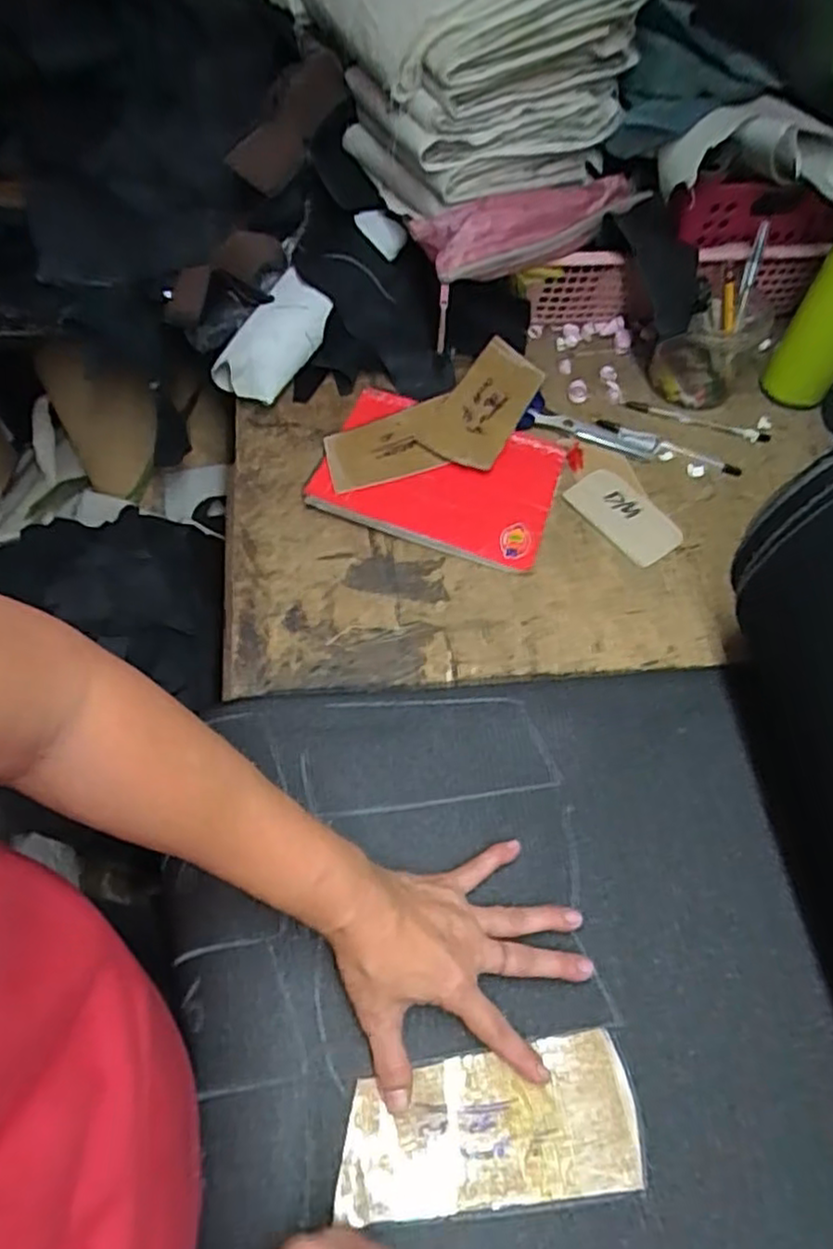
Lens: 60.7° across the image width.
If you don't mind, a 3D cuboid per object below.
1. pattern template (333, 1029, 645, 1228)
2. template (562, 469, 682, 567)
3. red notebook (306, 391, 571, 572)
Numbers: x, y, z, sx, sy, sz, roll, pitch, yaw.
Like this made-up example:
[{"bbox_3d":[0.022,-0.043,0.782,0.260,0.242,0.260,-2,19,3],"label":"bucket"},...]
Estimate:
[{"bbox_3d":[0.039,0.274,0.389,0.159,0.004,0.071,-4,57,-5],"label":"pattern template"},{"bbox_3d":[0.181,-0.095,0.617,0.058,0.004,0.098,-36,69,-21],"label":"template"},{"bbox_3d":[0.021,-0.130,0.621,0.196,0.024,0.142,16,60,8],"label":"red notebook"}]

